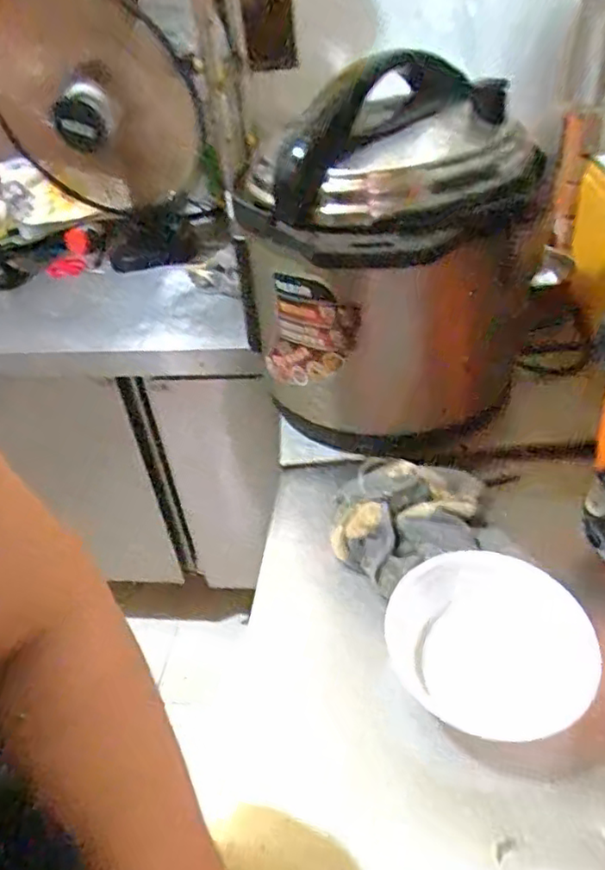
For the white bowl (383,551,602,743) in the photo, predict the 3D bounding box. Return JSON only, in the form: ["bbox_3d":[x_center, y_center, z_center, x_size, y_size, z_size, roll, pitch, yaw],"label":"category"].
[{"bbox_3d":[0.154,0.174,0.521,0.165,0.041,0.158,-2,42,2],"label":"white bowl"}]

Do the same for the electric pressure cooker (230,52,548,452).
[{"bbox_3d":[0.091,-0.187,0.707,0.269,0.337,0.270,-23,46,-20],"label":"electric pressure cooker"}]

